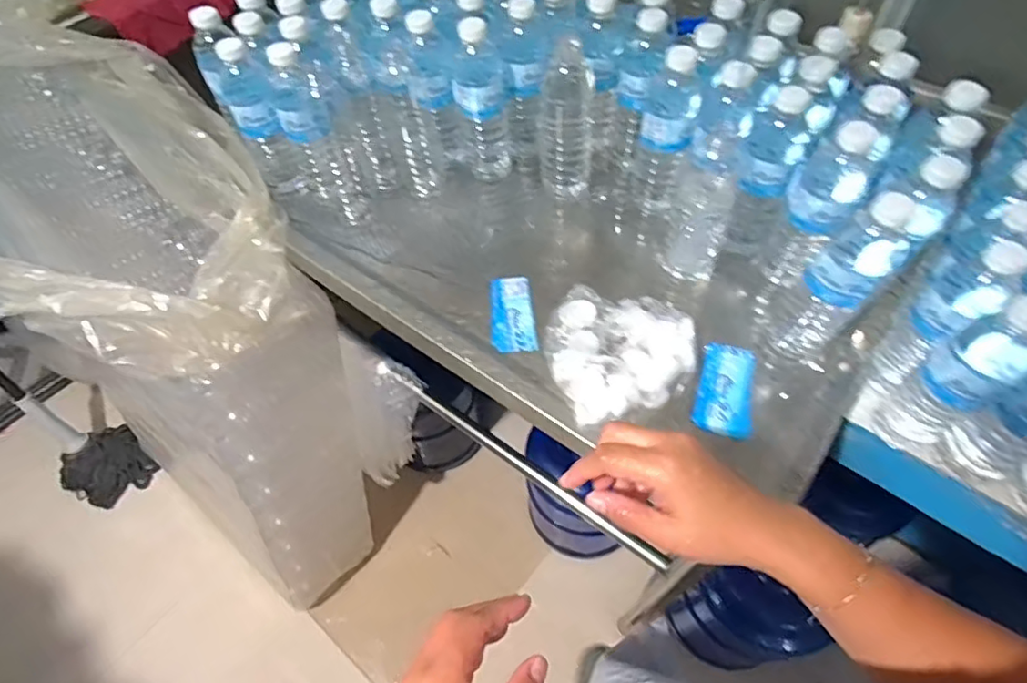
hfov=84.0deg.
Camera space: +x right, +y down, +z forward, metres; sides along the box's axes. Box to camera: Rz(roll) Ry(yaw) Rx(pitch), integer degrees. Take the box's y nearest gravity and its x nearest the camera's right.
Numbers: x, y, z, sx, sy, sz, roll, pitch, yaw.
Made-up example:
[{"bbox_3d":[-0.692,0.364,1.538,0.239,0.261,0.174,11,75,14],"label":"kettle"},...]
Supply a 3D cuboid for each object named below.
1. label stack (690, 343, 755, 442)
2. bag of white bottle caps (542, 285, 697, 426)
[{"bbox_3d":[0.224,0.049,0.603,0.056,0.011,0.109,15,58,12],"label":"label stack"},{"bbox_3d":[0.115,-0.004,0.630,0.154,0.034,0.171,-14,57,-7],"label":"bag of white bottle caps"}]

